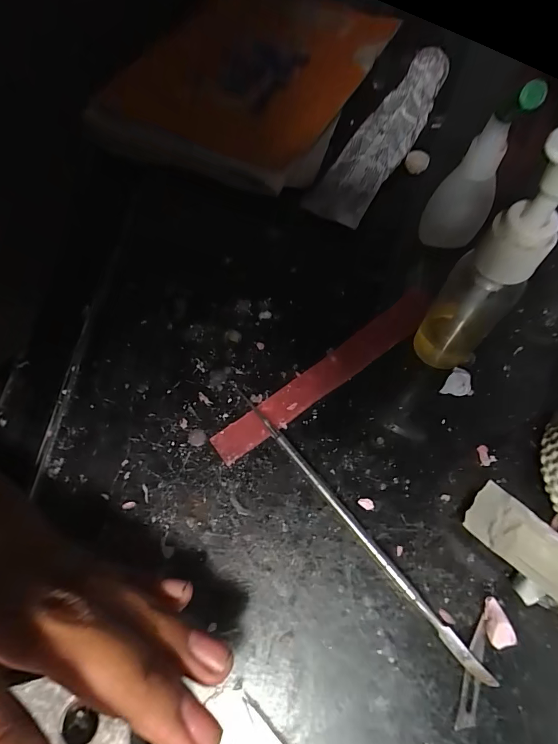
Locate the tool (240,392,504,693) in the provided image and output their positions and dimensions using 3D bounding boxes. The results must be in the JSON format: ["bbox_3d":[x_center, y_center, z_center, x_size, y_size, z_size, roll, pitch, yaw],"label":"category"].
[{"bbox_3d":[0.031,0.066,0.171,0.005,0.006,0.150,-37,68,-15],"label":"tool"}]

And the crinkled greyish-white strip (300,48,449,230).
[{"bbox_3d":[0.075,-0.164,0.265,0.034,0.027,0.169,29,68,15],"label":"crinkled greyish-white strip"}]

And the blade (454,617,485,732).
[{"bbox_3d":[0.075,0.116,0.148,0.007,0.004,0.038,19,66,11],"label":"blade"}]

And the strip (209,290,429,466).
[{"bbox_3d":[0.028,0.000,0.203,0.141,0.004,0.018,-35,68,-14],"label":"strip"}]

